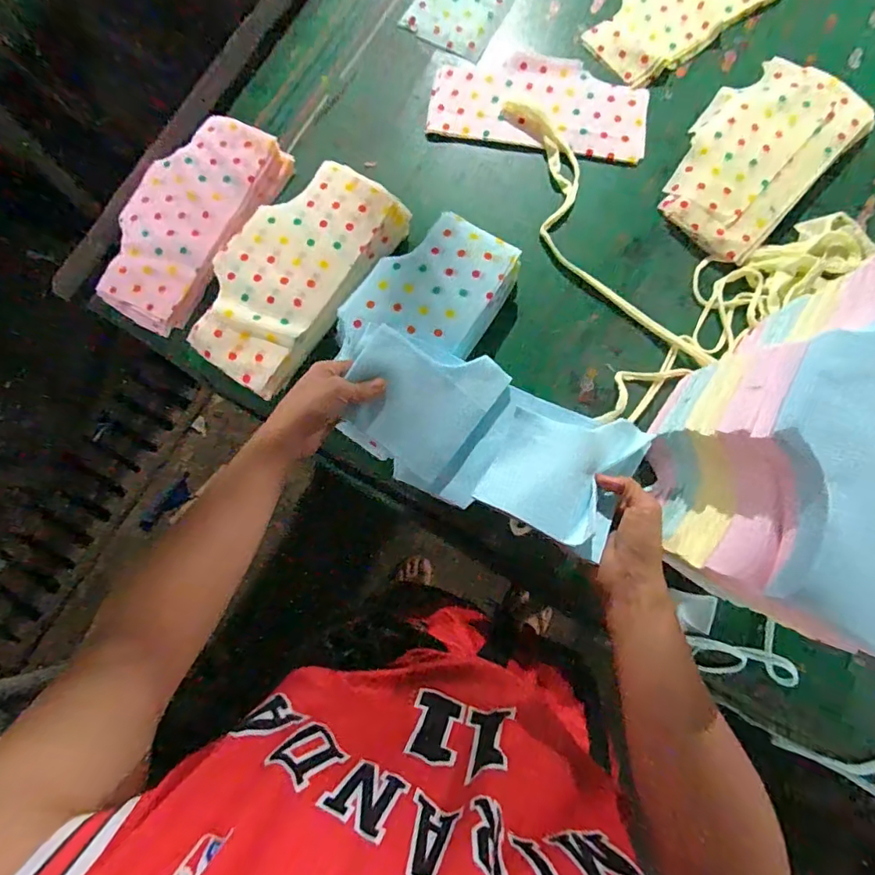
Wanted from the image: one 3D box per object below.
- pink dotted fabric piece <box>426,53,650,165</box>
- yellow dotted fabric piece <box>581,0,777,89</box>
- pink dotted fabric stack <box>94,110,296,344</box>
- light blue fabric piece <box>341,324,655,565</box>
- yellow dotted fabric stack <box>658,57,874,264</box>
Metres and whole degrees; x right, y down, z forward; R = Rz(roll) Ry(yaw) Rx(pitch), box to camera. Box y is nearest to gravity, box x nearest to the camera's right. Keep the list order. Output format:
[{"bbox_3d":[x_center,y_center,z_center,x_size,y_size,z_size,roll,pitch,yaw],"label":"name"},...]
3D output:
[{"bbox_3d":[0.139,-0.458,0.703,0.290,0.011,0.137,13,79,4],"label":"pink dotted fabric piece"},{"bbox_3d":[0.337,-0.607,0.724,0.265,0.014,0.146,-36,80,-5],"label":"yellow dotted fabric piece"},{"bbox_3d":[-0.328,-0.286,0.672,0.157,0.047,0.296,28,81,7],"label":"pink dotted fabric stack"},{"bbox_3d":[0.047,-0.005,0.556,0.304,0.105,0.151,26,80,16],"label":"light blue fabric piece"},{"bbox_3d":[0.408,-0.368,0.666,0.169,0.026,0.279,43,83,9],"label":"yellow dotted fabric stack"}]

